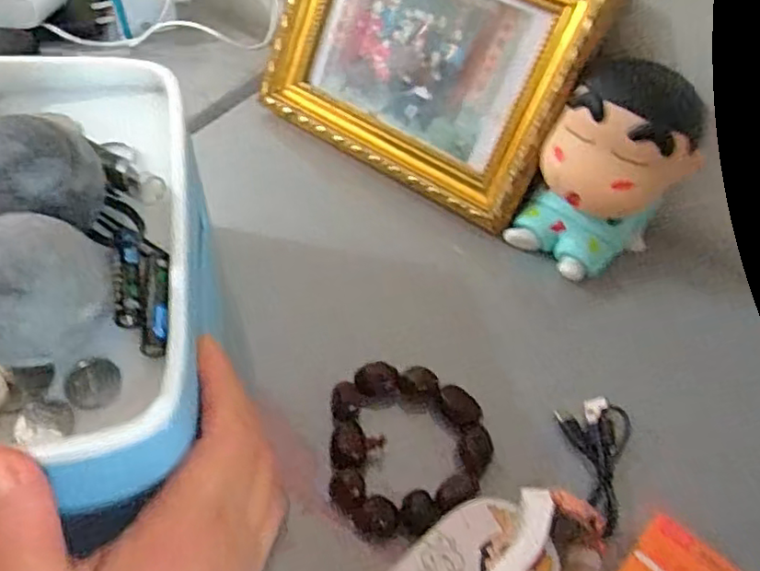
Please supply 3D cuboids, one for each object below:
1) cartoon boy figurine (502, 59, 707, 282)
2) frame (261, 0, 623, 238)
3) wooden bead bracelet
[{"bbox_3d":[0.130,-0.062,0.357,0.076,0.109,0.076,34,59,19],"label":"cartoon boy figurine"},{"bbox_3d":[0.024,-0.148,0.392,0.202,0.153,0.018,32,26,19],"label":"frame"},{"bbox_3d":[0.015,0.080,0.305,0.077,0.013,0.084,0,54,-3],"label":"wooden bead bracelet"}]

